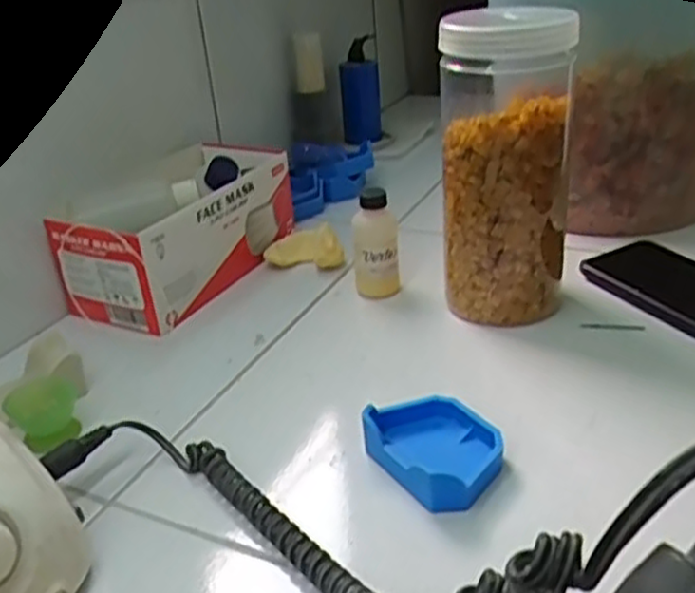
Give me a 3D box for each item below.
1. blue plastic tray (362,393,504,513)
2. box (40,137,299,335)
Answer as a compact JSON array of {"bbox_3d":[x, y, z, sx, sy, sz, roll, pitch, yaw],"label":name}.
[{"bbox_3d":[0.051,0.086,0.413,0.060,0.026,0.082,-20,32,-27],"label":"blue plastic tray"},{"bbox_3d":[-0.142,-0.060,0.643,0.118,0.091,0.211,9,31,24],"label":"box"}]

